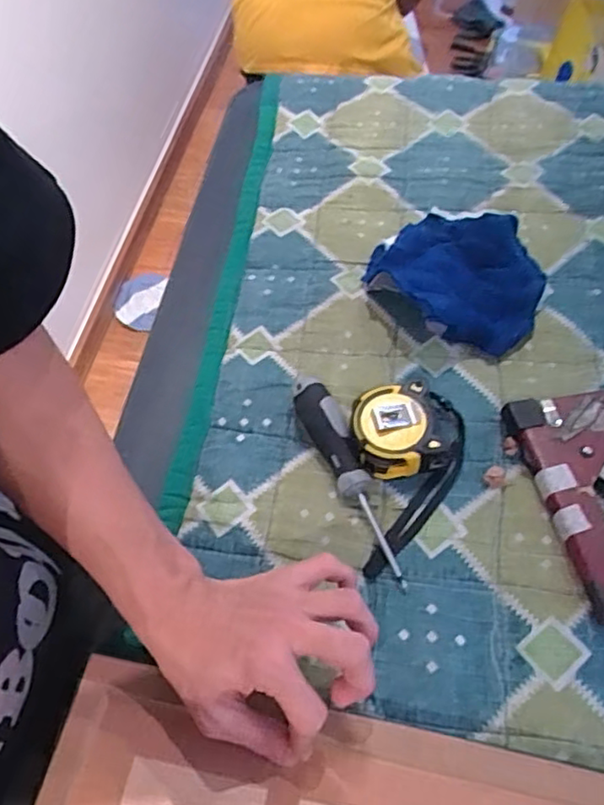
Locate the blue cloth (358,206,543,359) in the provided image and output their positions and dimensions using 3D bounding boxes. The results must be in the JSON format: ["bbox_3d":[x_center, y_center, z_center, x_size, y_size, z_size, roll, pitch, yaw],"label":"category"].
[{"bbox_3d":[0.133,-0.110,0.545,0.129,0.037,0.151,-38,63,-19],"label":"blue cloth"}]

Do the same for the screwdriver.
[{"bbox_3d":[0.037,0.049,0.464,0.030,0.028,0.167,-25,60,-12],"label":"screwdriver"}]

